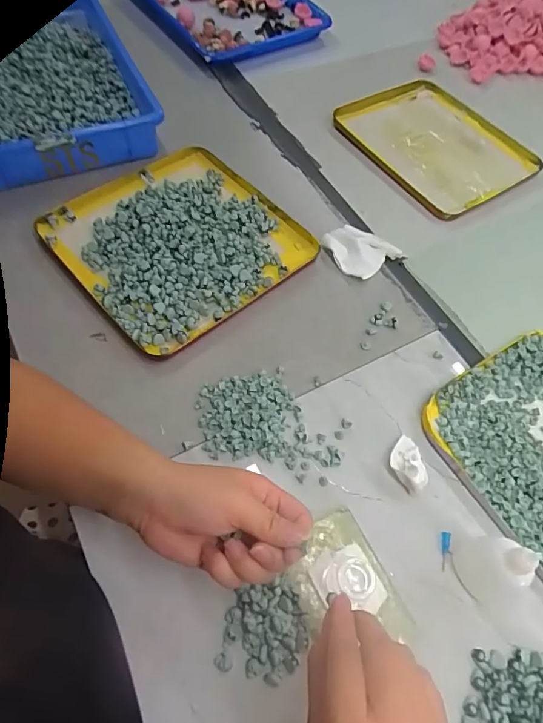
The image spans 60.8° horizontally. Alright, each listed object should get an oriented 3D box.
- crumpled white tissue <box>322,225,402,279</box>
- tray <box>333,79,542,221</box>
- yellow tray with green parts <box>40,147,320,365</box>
[{"bbox_3d":[0.104,-0.135,0.555,0.069,0.011,0.077,-39,69,-24],"label":"crumpled white tissue"},{"bbox_3d":[0.241,-0.324,0.680,0.207,0.019,0.266,-28,65,-19],"label":"tray"},{"bbox_3d":[-0.108,-0.146,0.535,0.248,0.019,0.248,-36,68,-23],"label":"yellow tray with green parts"}]

